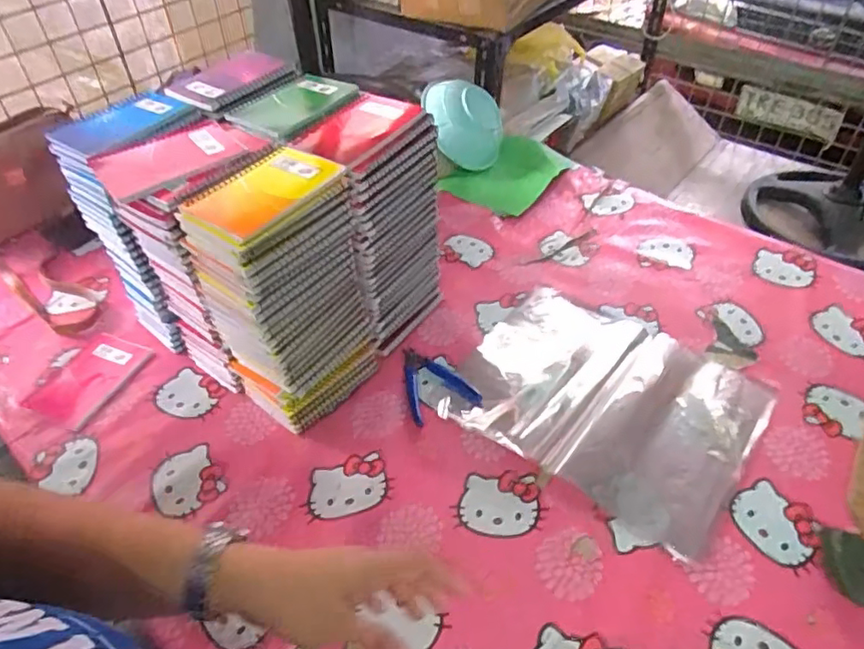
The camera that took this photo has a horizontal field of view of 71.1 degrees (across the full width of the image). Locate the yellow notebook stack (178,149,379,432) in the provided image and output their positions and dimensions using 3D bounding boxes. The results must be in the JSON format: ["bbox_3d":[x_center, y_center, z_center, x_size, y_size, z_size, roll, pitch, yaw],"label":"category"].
[{"bbox_3d":[-0.151,-0.026,0.646,0.098,0.274,0.141,28,53,27],"label":"yellow notebook stack"}]

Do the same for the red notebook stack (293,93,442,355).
[{"bbox_3d":[-0.066,-0.108,0.718,0.094,0.288,0.142,25,51,25],"label":"red notebook stack"}]

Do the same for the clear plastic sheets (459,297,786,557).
[{"bbox_3d":[0.202,0.083,0.708,0.313,0.014,0.254,27,52,27],"label":"clear plastic sheets"}]

